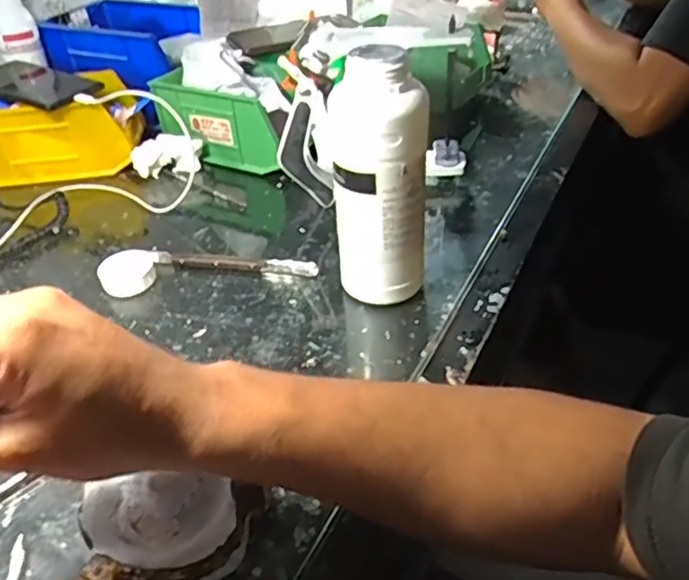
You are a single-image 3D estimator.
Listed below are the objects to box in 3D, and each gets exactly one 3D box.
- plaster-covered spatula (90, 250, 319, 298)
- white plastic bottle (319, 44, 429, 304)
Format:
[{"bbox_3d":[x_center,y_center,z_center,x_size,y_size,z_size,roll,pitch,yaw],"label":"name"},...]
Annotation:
[{"bbox_3d":[-0.119,-0.024,0.543,0.184,0.021,0.051,-6,39,-2],"label":"plaster-covered spatula"},{"bbox_3d":[0.024,-0.074,0.459,0.070,0.189,0.054,-3,39,2],"label":"white plastic bottle"}]

